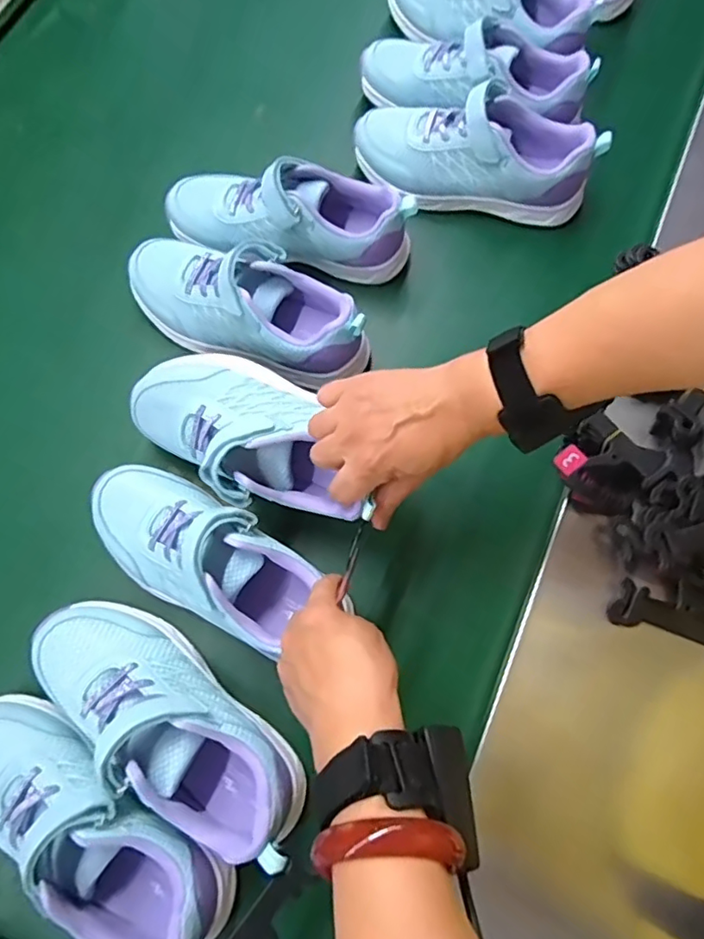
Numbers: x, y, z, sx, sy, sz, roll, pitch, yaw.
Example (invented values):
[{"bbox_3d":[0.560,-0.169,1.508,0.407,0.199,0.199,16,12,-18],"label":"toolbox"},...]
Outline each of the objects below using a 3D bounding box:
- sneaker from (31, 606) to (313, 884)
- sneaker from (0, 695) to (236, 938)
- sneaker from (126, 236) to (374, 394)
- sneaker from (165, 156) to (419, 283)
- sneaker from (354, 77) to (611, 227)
[{"bbox_3d":[-0.136,0.181,0.424,0.240,0.077,0.085,35,76,11],"label":"sneaker"},{"bbox_3d":[-0.189,0.251,0.403,0.233,0.088,0.077,30,76,10],"label":"sneaker"},{"bbox_3d":[-0.098,-0.154,0.532,0.238,0.073,0.096,20,74,7],"label":"sneaker"},{"bbox_3d":[-0.061,-0.242,0.553,0.237,0.081,0.078,7,73,4],"label":"sneaker"},{"bbox_3d":[0.122,-0.319,0.575,0.237,0.076,0.093,7,73,4],"label":"sneaker"}]

